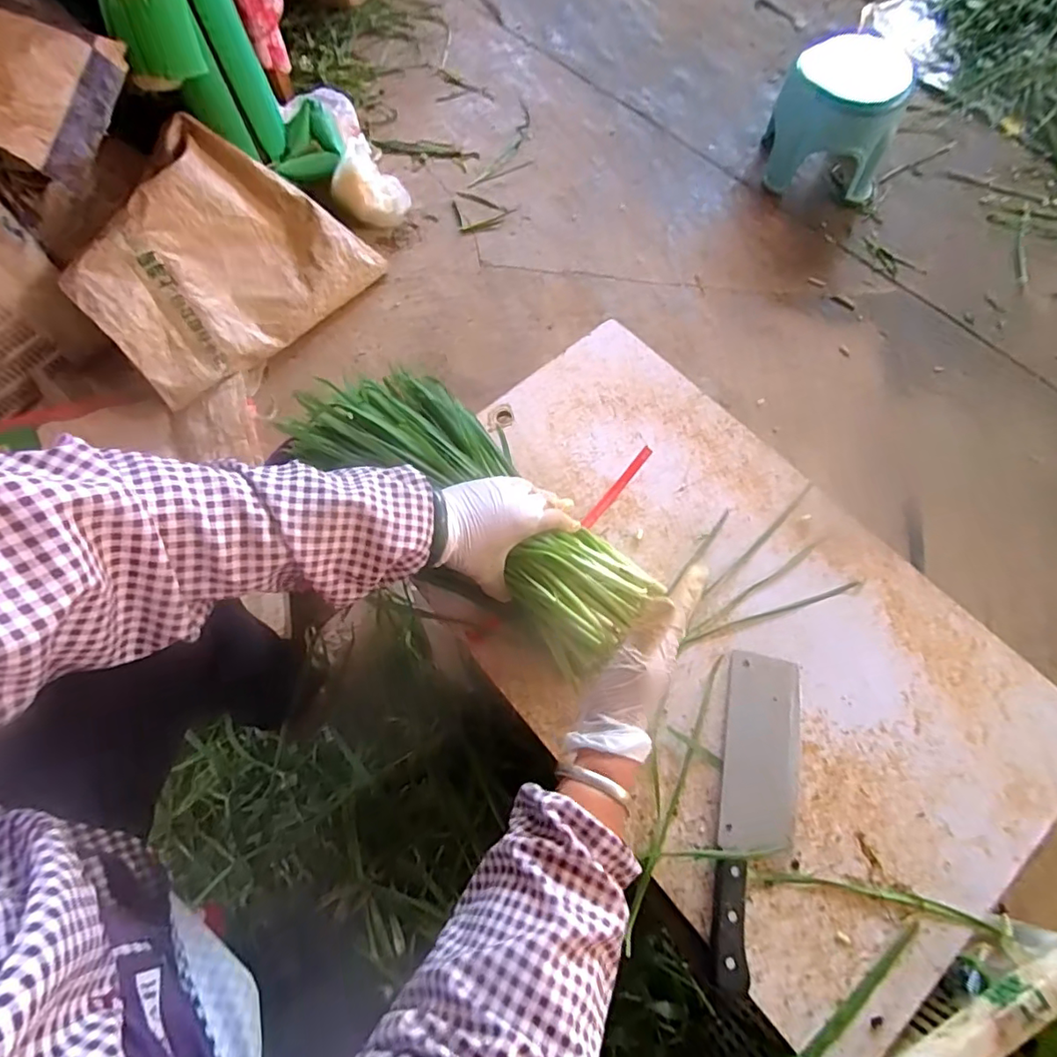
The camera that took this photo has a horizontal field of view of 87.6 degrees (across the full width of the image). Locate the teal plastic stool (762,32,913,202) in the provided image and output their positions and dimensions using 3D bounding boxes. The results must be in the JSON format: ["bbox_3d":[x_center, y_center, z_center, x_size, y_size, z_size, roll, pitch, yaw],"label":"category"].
[{"bbox_3d":[0.660,-0.890,1.183,0.248,0.206,0.262,19,69,8],"label":"teal plastic stool"}]

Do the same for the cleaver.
[{"bbox_3d":[0.200,0.243,0.481,0.062,0.016,0.266,12,68,5],"label":"cleaver"}]

